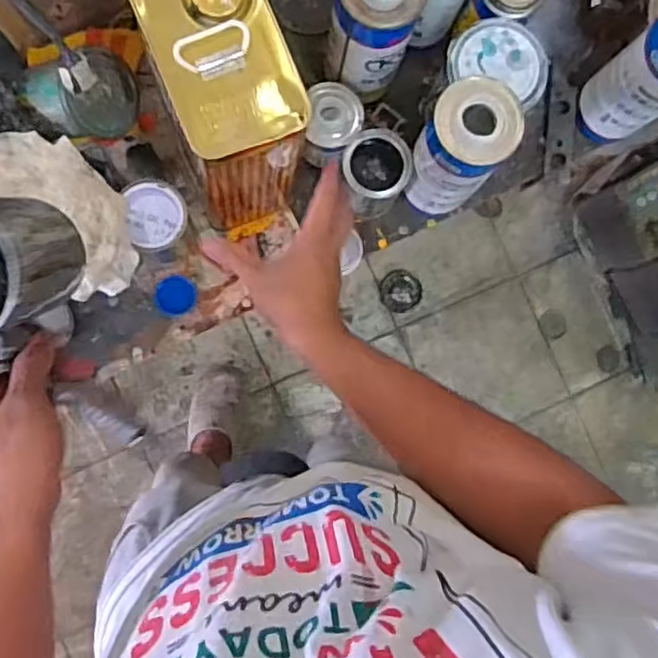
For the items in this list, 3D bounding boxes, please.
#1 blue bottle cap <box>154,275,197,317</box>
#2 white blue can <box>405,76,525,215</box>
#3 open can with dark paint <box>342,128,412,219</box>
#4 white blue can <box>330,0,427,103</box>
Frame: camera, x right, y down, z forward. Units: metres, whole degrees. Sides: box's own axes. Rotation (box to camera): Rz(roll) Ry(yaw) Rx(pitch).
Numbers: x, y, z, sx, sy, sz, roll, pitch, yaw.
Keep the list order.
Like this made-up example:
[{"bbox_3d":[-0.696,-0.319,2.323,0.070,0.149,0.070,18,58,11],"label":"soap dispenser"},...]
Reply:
[{"bbox_3d":[-0.174,-0.037,0.771,0.045,0.012,0.044,0,87,-6],"label":"blue bottle cap"},{"bbox_3d":[0.127,-0.181,0.693,0.079,0.186,0.074,0,87,-6],"label":"white blue can"},{"bbox_3d":[0.047,-0.172,0.760,0.070,0.087,0.075,0,87,-6],"label":"open can with dark paint"},{"bbox_3d":[0.039,-0.306,0.690,0.083,0.153,0.086,11,86,-6],"label":"white blue can"}]

